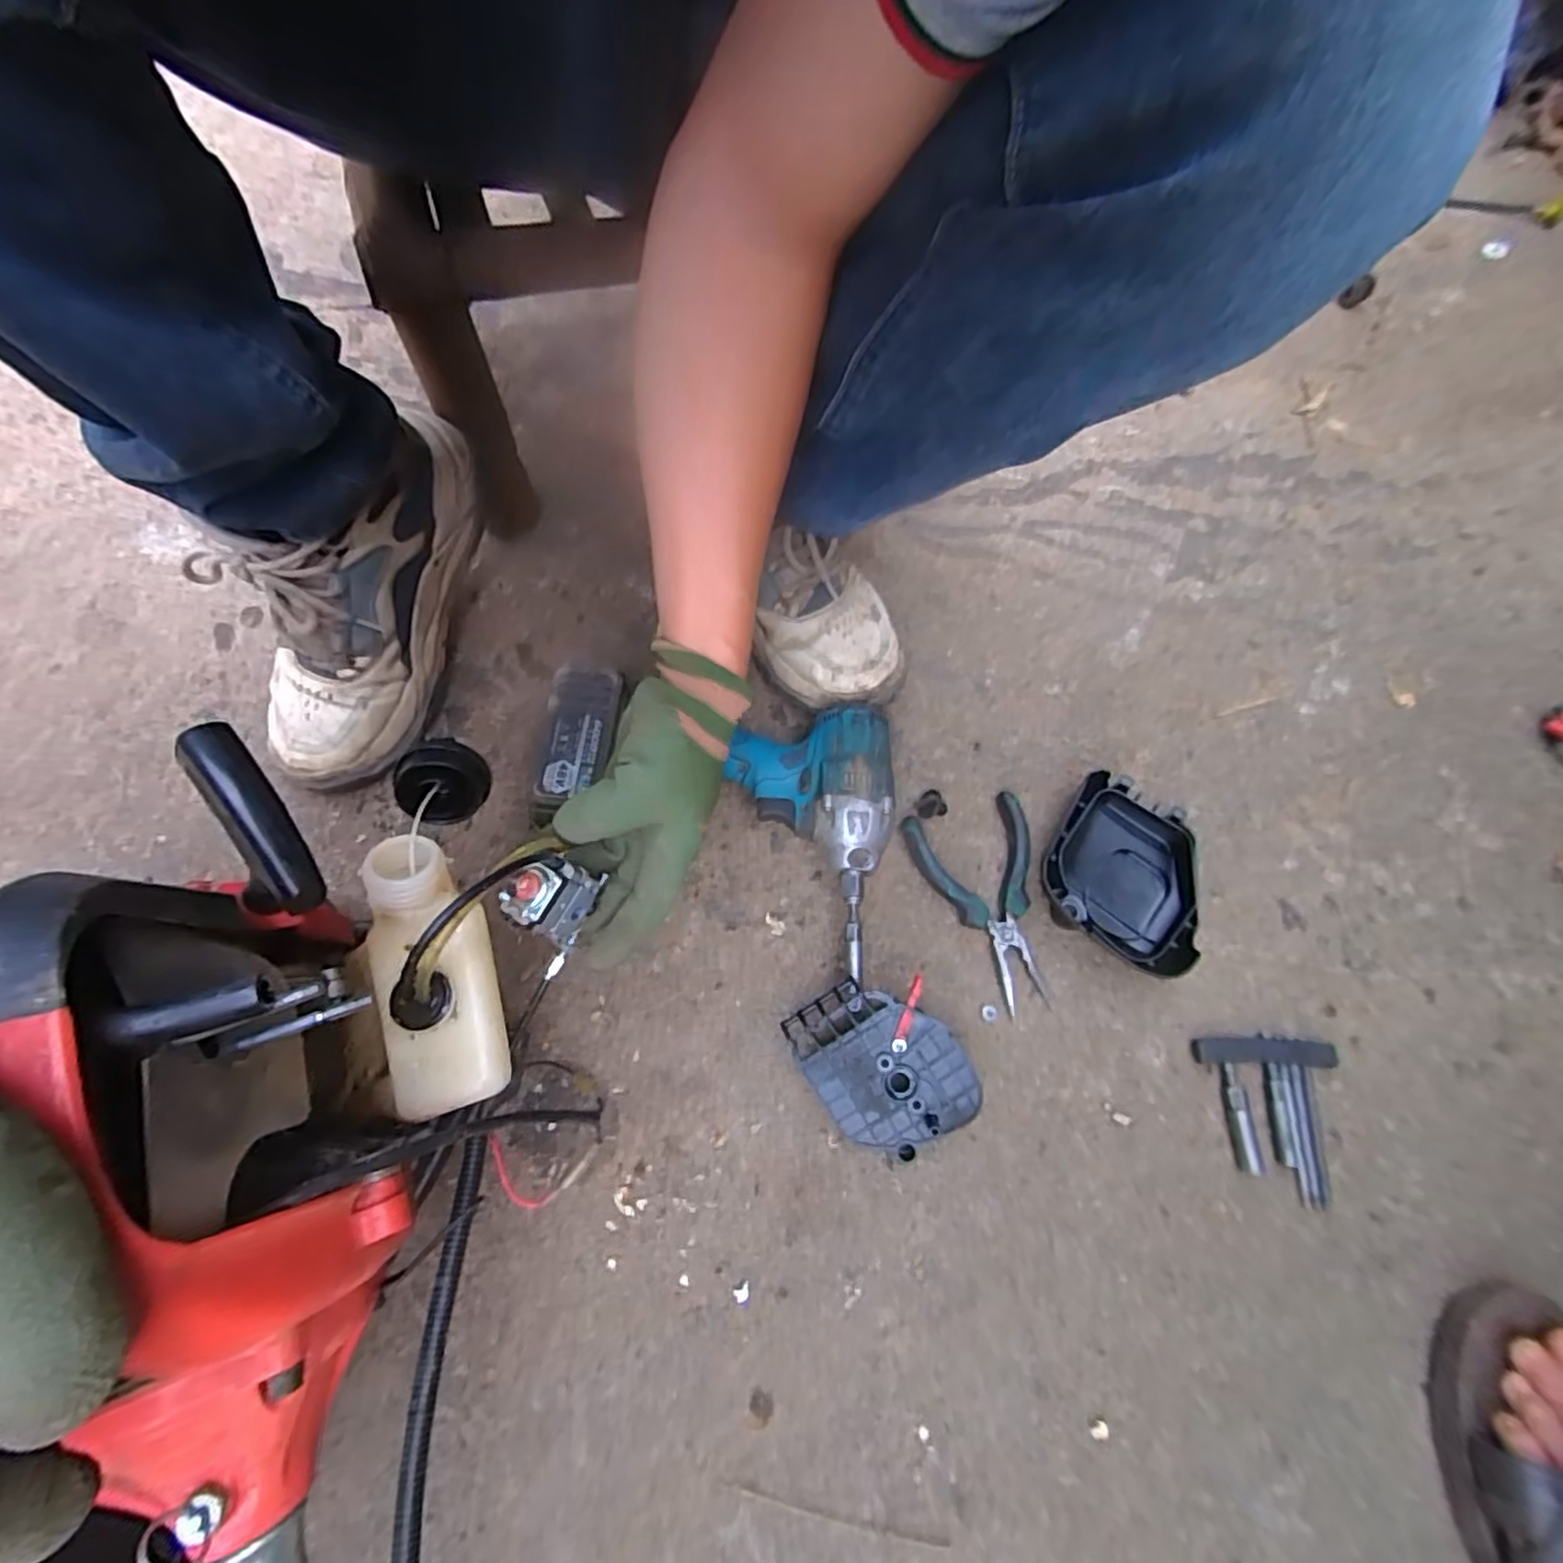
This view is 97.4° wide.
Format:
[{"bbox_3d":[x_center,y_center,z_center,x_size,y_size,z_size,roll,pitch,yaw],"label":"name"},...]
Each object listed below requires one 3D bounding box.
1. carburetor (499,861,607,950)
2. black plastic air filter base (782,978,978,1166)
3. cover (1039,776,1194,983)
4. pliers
[{"bbox_3d":[-0.126,0.063,0.375,0.035,0.046,0.041,29,70,8],"label":"carburetor"},{"bbox_3d":[0.064,0.180,0.436,0.089,0.042,0.110,-34,71,-12],"label":"black plastic air filter base"},{"bbox_3d":[0.244,0.065,0.489,0.100,0.033,0.123,28,69,2],"label":"cover"},{"bbox_3d":[0.150,0.083,0.483,0.084,0.018,0.143,-14,73,-12],"label":"pliers"}]

